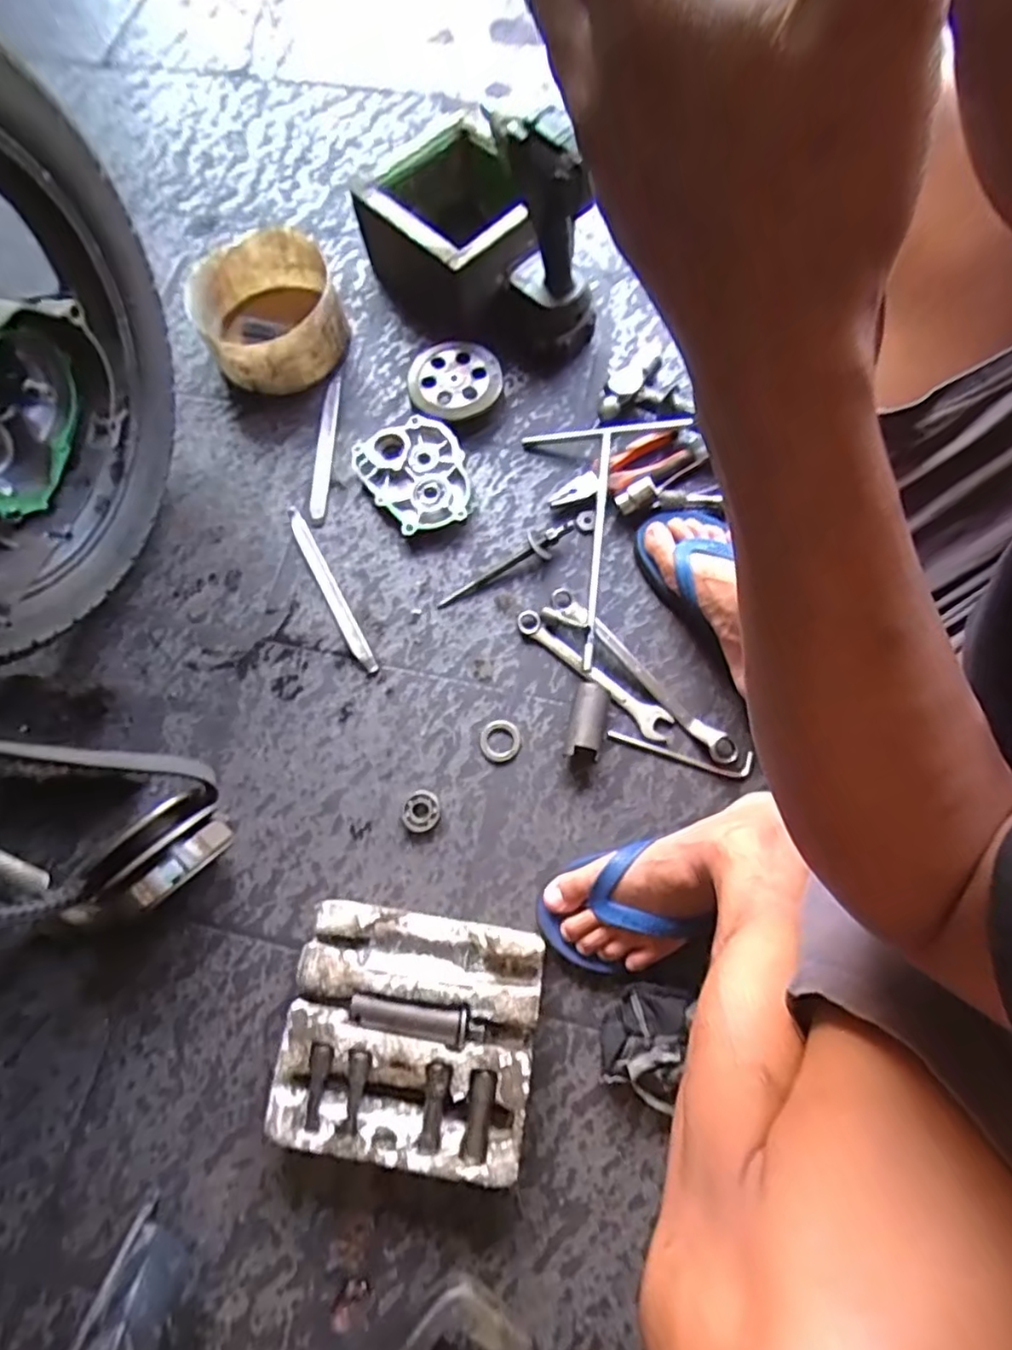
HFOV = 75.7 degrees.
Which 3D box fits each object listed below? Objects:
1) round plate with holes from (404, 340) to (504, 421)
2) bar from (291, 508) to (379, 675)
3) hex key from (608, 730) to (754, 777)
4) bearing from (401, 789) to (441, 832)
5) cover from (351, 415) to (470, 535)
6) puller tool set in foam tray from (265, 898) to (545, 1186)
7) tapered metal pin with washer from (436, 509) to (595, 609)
[{"bbox_3d":[-0.062,-0.351,0.793,0.110,0.036,0.102,-1,72,2],"label":"round plate with holes"},{"bbox_3d":[-0.202,-0.099,0.746,0.021,0.014,0.225,-28,73,-7],"label":"bar"},{"bbox_3d":[0.177,0.079,0.665,0.144,0.009,0.024,11,73,6],"label":"hex key"},{"bbox_3d":[-0.086,0.138,0.658,0.039,0.010,0.040,-1,72,2],"label":"bearing"},{"bbox_3d":[-0.105,-0.236,0.765,0.111,0.035,0.153,-31,73,-8],"label":"cover"},{"bbox_3d":[-0.082,0.314,0.580,0.209,0.053,0.189,8,72,5],"label":"puller tool set in foam tray"},{"bbox_3d":[0.013,-0.129,0.727,0.198,0.022,0.027,-32,74,-8],"label":"tapered metal pin with washer"}]

